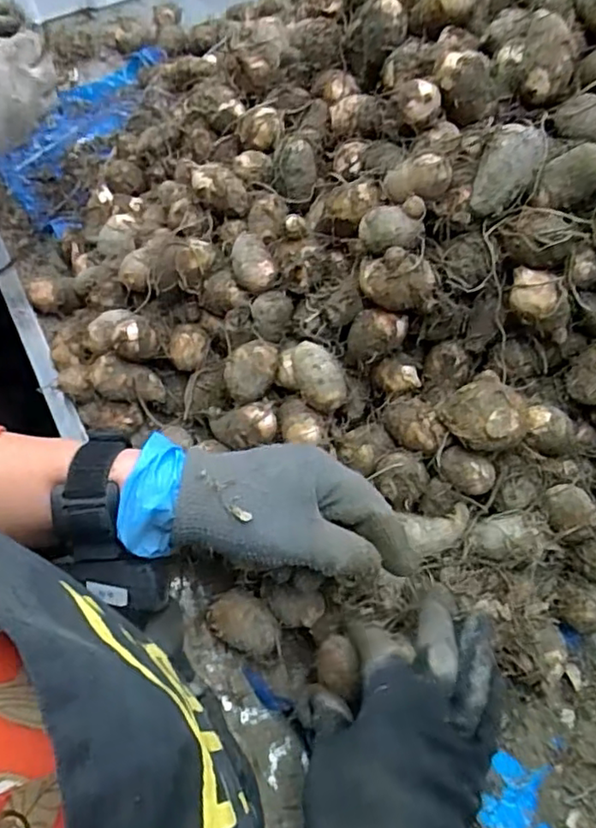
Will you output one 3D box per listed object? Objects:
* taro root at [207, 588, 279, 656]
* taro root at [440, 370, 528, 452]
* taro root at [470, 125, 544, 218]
[{"bbox_3d":[-0.036,0.144,0.412,0.048,0.034,0.033,32,66,19],"label":"taro root"},{"bbox_3d":[0.120,0.003,0.392,0.043,0.035,0.048,-29,62,-14],"label":"taro root"},{"bbox_3d":[0.131,-0.156,0.385,0.033,0.024,0.058,28,106,43],"label":"taro root"}]

